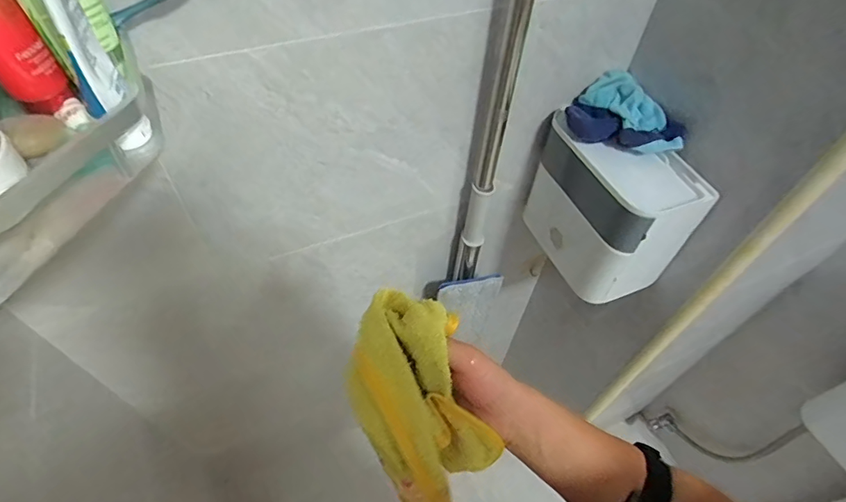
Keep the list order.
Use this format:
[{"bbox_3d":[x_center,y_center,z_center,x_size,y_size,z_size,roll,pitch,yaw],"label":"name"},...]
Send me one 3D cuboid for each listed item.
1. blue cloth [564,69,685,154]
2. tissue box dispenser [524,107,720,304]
[{"bbox_3d":[0.267,-0.183,0.633,0.147,0.042,0.110,14,54,6],"label":"blue cloth"},{"bbox_3d":[0.264,-0.059,0.690,0.111,0.202,0.217,-19,57,-17],"label":"tissue box dispenser"}]

